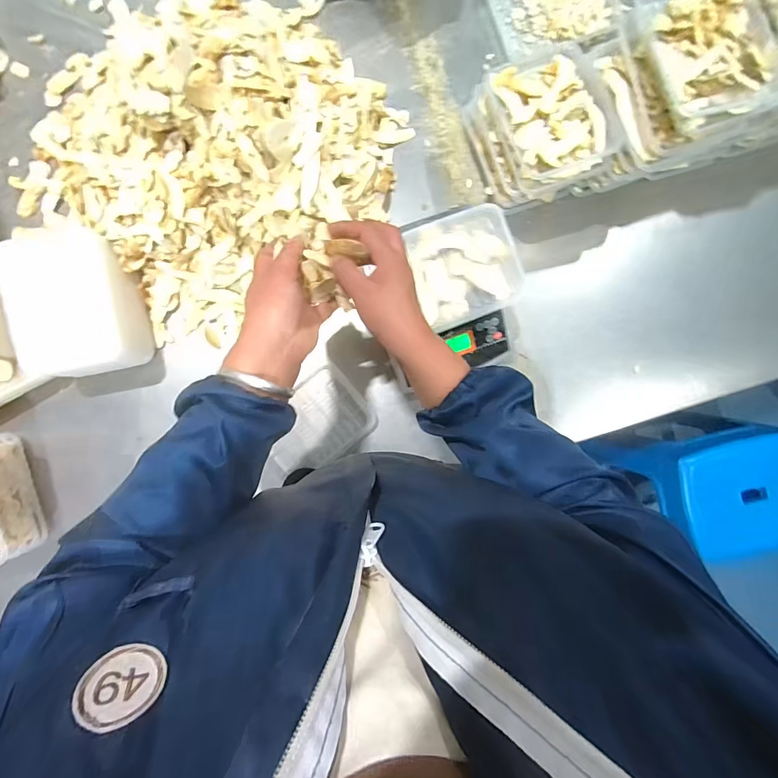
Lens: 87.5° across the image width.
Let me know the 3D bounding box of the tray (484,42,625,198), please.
[{"bbox_3d":[0.224,-0.385,0.570,0.136,0.050,0.191,-19,89,-3],"label":"tray"}]

